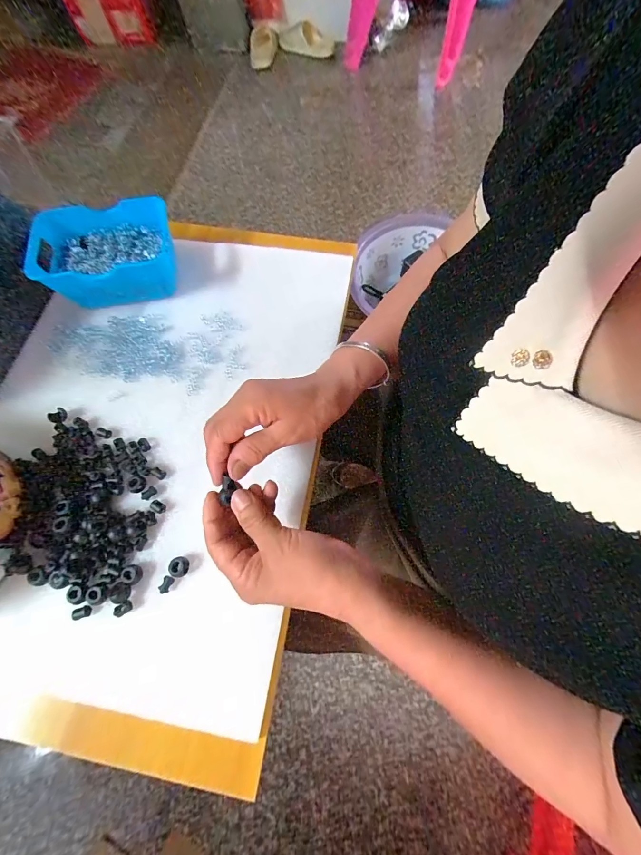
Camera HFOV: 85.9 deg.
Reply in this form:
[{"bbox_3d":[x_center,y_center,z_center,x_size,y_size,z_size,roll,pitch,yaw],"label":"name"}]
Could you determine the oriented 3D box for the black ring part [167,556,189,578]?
[{"bbox_3d":[-0.133,0.131,0.323,0.016,0.012,0.017,-1,69,2],"label":"black ring part"}]

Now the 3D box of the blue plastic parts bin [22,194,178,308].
[{"bbox_3d":[-0.253,-0.207,0.419,0.150,0.064,0.102,-14,69,-3],"label":"blue plastic parts bin"}]

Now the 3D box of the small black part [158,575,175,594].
[{"bbox_3d":[-0.143,0.146,0.320,0.010,0.007,0.015,22,72,7],"label":"small black part"}]

